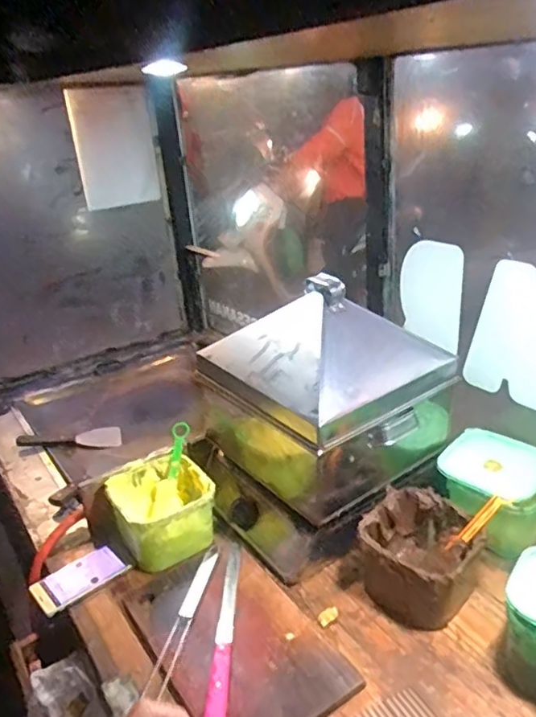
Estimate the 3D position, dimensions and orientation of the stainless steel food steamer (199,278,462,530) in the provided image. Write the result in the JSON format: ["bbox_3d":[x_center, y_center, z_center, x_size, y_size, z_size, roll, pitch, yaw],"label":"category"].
[{"bbox_3d":[0.083,0.056,0.952,0.302,0.333,0.342,-25,34,-35],"label":"stainless steel food steamer"}]

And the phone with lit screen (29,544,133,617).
[{"bbox_3d":[-0.279,0.325,0.858,0.129,0.013,0.070,-24,33,-35],"label":"phone with lit screen"}]

